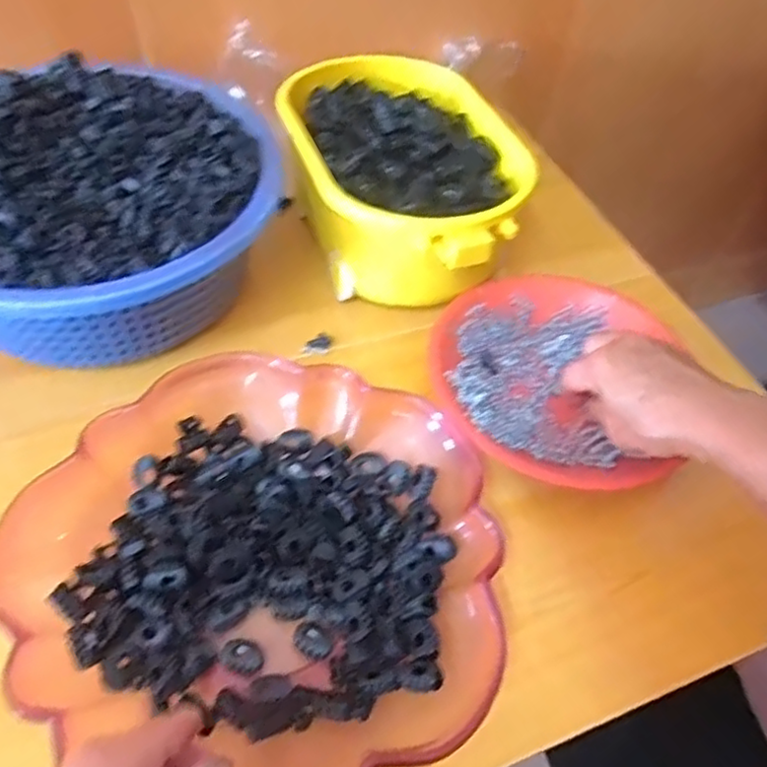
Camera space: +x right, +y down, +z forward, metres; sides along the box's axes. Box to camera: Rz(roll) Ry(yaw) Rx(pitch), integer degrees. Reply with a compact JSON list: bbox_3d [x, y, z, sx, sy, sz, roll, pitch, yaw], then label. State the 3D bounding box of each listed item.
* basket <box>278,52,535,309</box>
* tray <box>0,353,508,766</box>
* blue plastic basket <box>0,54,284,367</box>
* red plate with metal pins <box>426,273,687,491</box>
[{"bbox_3d":[0.014,-0.169,0.553,0.173,0.087,0.262,-11,53,-14],"label":"basket"},{"bbox_3d":[-0.065,0.094,0.364,0.252,0.056,0.250,16,52,8],"label":"tray"},{"bbox_3d":[-0.217,-0.120,0.498,0.263,0.121,0.256,-14,54,-16],"label":"blue plastic basket"},{"bbox_3d":[0.119,-0.012,0.488,0.165,0.024,0.181,3,51,-3],"label":"red plate with metal pins"}]

